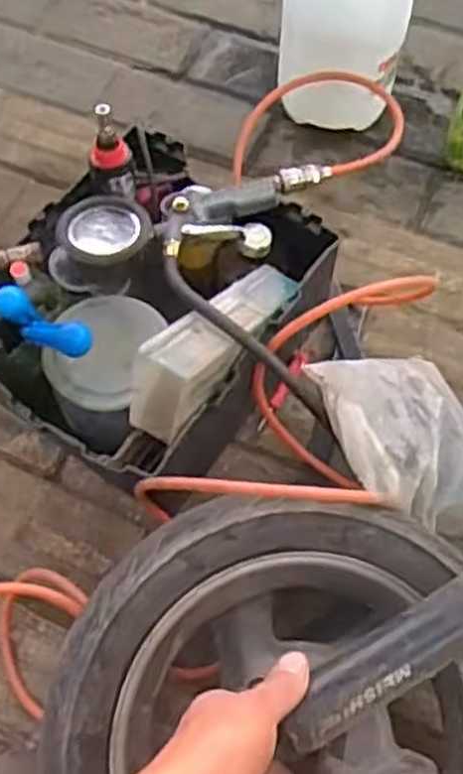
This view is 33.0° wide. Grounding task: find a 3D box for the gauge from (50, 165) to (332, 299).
[{"bbox_3d":[-0.032,-0.149,0.707,0.266,0.063,0.086,-17,67,-6],"label":"gauge"}]

